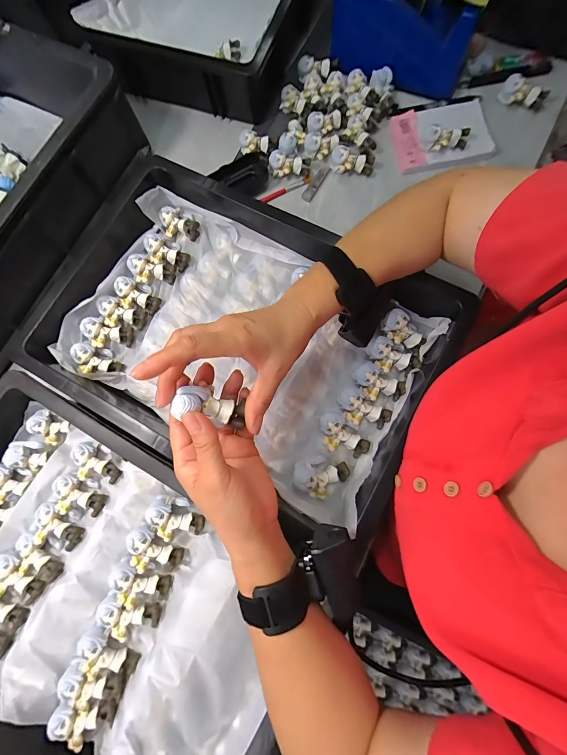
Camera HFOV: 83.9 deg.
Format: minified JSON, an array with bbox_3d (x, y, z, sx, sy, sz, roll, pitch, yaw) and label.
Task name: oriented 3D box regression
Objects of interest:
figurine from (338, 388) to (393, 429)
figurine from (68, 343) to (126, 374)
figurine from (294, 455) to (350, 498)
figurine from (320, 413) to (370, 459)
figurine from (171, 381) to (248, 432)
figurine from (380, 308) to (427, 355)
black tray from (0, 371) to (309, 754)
[{"bbox_3d":[0.095,0.040,0.374,0.062,0.030,0.034,24,81,8],"label":"figurine"},{"bbox_3d":[-0.246,-0.022,0.420,0.063,0.030,0.035,14,87,-23],"label":"figurine"},{"bbox_3d":[0.042,0.114,0.364,0.061,0.028,0.042,17,58,1],"label":"figurine"},{"bbox_3d":[0.068,0.071,0.371,0.061,0.029,0.035,37,83,10],"label":"figurine"},{"bbox_3d":[-0.062,0.023,0.266,0.061,0.020,0.029,22,74,-32],"label":"figurine"},{"bbox_3d":[0.150,-0.058,0.392,0.057,0.023,0.036,30,82,9],"label":"figurine"},{"bbox_3d":[-0.199,0.233,0.340,0.447,0.065,0.330,26,81,8],"label":"black tray"}]

